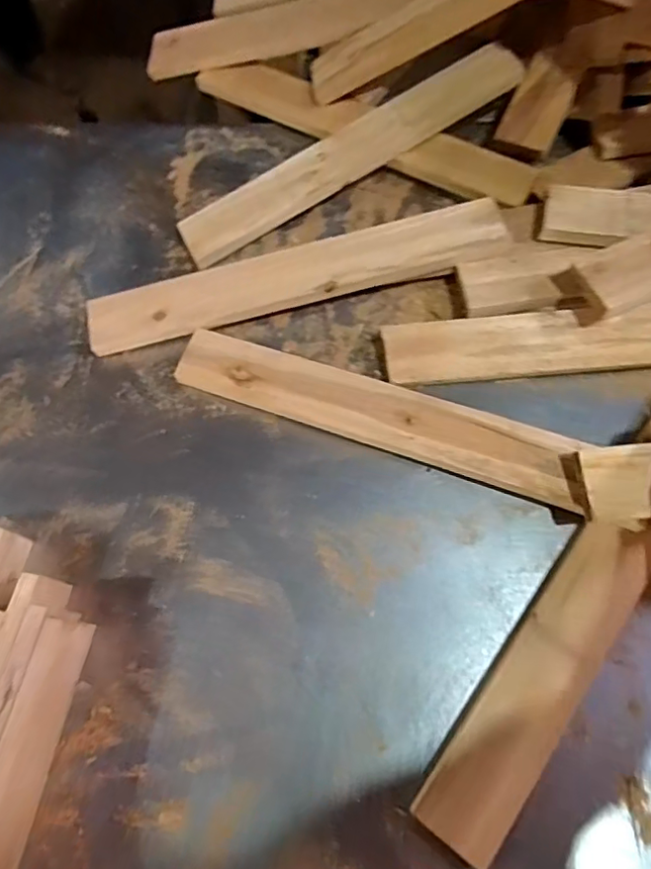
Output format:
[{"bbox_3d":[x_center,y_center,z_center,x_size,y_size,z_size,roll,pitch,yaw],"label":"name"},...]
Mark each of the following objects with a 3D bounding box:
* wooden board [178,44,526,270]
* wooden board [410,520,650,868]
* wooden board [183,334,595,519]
[{"bbox_3d":[0.033,-0.374,0.742,0.491,0.024,0.078,-32,82,-5],"label":"wooden board"},{"bbox_3d":[0.206,0.207,0.514,0.076,0.025,0.344,35,73,15],"label":"wooden board"},{"bbox_3d":[0.045,-0.028,0.610,0.433,0.018,0.076,18,72,12],"label":"wooden board"}]

